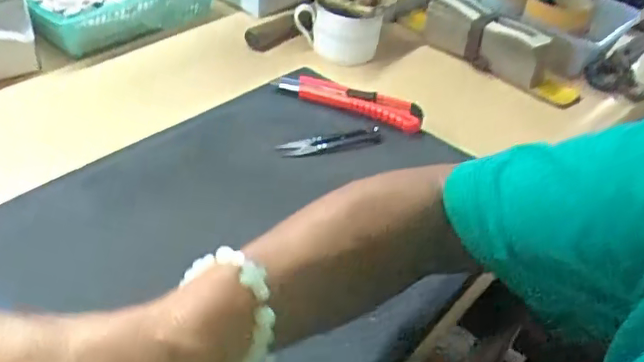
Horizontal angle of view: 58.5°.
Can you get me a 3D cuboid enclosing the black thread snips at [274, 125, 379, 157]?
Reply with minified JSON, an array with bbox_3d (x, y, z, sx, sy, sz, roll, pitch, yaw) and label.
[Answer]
[{"bbox_3d":[0.008,-0.036,0.538,0.096,0.004,0.022,-11,58,-15],"label":"black thread snips"}]

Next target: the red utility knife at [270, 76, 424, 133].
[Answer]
[{"bbox_3d":[0.025,-0.083,0.577,0.155,0.023,0.029,19,41,13],"label":"red utility knife"}]

